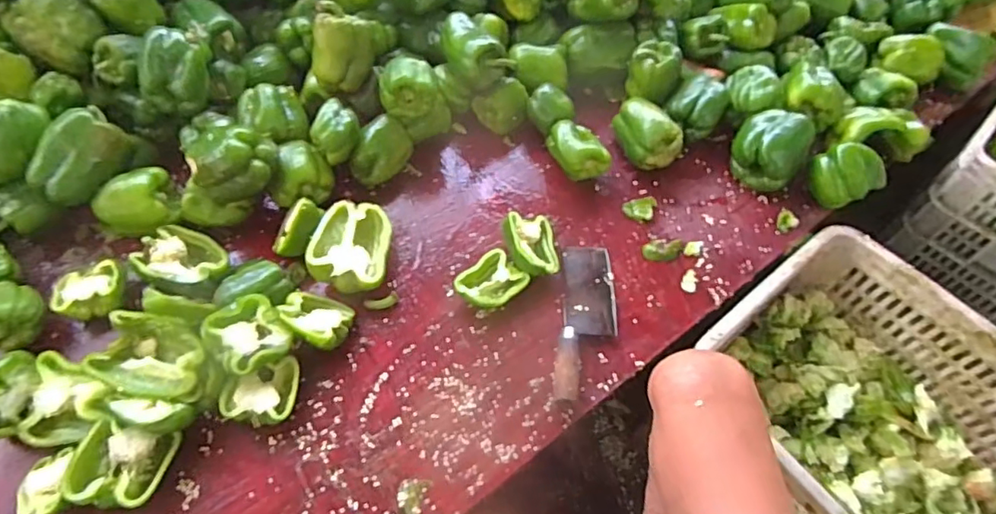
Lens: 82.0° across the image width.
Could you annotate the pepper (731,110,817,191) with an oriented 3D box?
[{"bbox_3d":[0.384,-0.152,0.814,0.095,0.086,0.088,1,57,-1],"label":"pepper"}]

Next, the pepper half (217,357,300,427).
[{"bbox_3d":[-0.253,0.144,0.618,0.067,0.041,0.071,1,57,-1],"label":"pepper half"}]

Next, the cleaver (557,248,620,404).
[{"bbox_3d":[0.109,0.073,0.688,0.069,0.029,0.217,6,57,2],"label":"cleaver"}]

